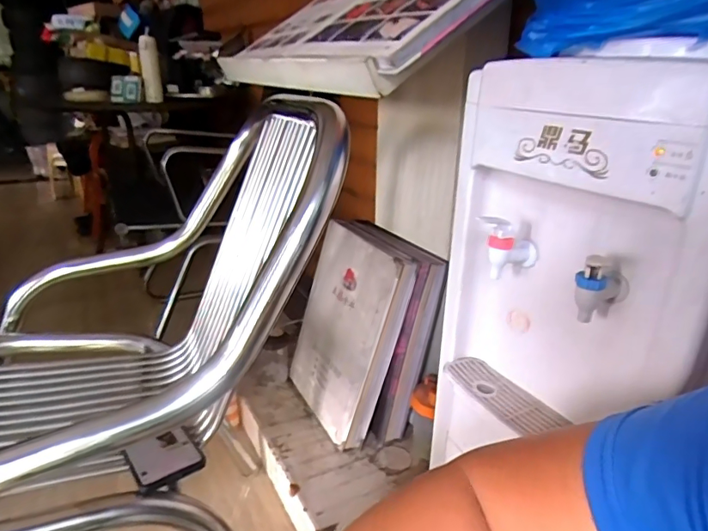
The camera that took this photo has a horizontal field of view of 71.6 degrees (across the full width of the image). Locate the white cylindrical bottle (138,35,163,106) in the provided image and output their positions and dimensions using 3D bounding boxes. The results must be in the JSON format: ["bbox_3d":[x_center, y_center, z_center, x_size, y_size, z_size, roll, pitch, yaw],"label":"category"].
[{"bbox_3d":[-0.692,-0.664,1.678,0.059,0.237,0.052,-11,53,-23],"label":"white cylindrical bottle"}]

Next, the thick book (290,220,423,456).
[{"bbox_3d":[-0.028,0.135,1.092,0.043,0.425,0.320,6,18,-33],"label":"thick book"}]

